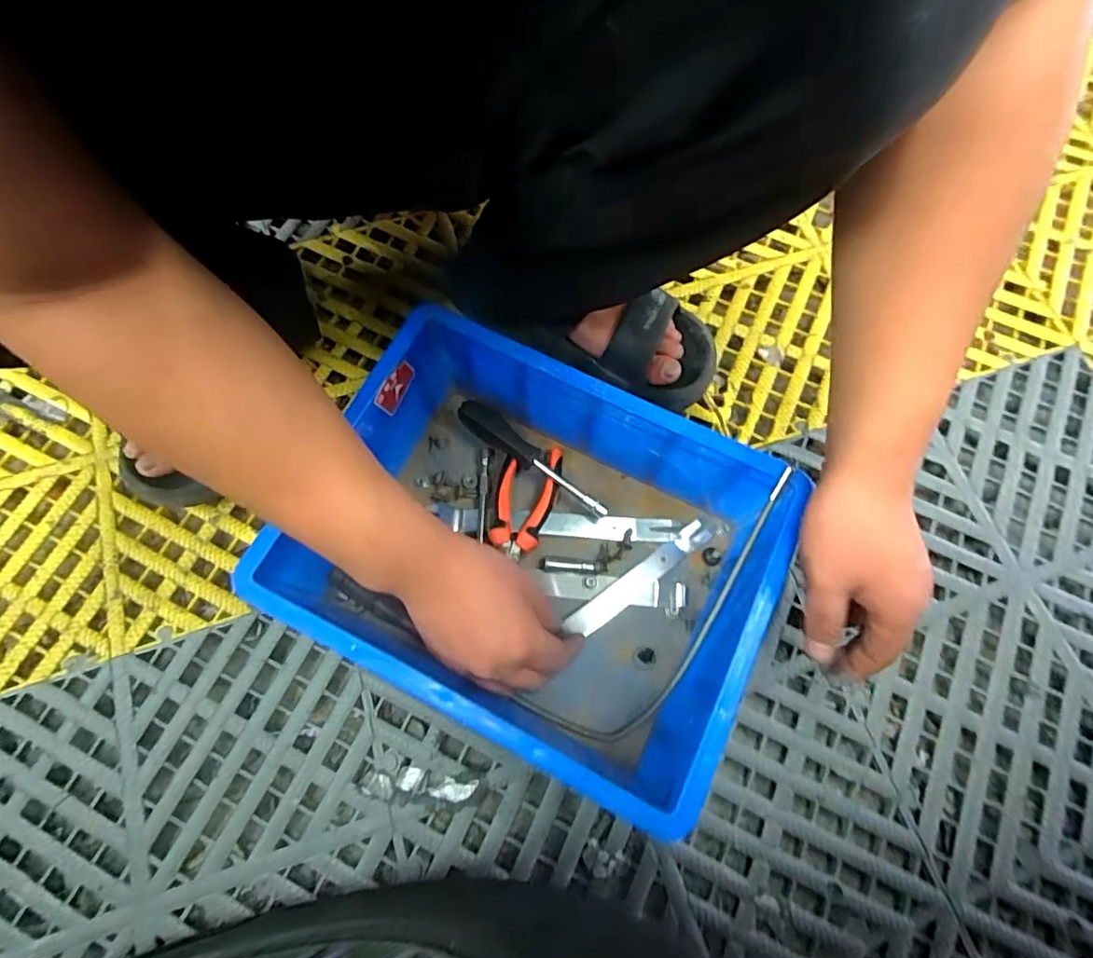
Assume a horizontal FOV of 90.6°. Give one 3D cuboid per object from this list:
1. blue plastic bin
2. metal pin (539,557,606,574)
[{"bbox_3d":[-0.016,0.069,0.438,0.326,0.136,0.280,27,73,8],"label":"blue plastic bin"},{"bbox_3d":[0.023,0.078,0.487,0.059,0.009,0.013,1,72,0],"label":"metal pin"}]

